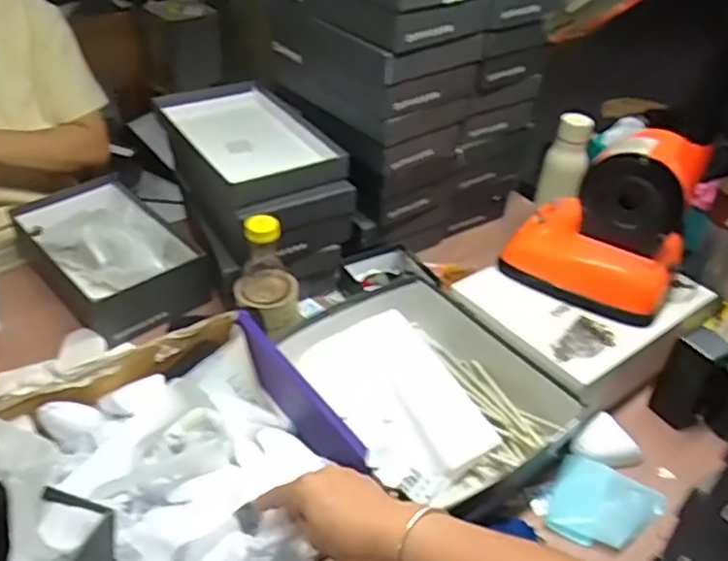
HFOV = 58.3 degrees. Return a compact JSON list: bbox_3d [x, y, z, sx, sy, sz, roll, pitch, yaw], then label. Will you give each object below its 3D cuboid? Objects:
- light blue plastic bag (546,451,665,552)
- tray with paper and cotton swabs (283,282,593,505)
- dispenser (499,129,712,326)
[{"bbox_3d":[0.274,0.260,0.742,0.112,0.015,0.100,26,56,13],"label":"light blue plastic bag"},{"bbox_3d":[0.069,0.133,0.826,0.228,0.077,0.343,-26,48,-32],"label":"tray with paper and cotton swabs"},{"bbox_3d":[0.311,-0.084,0.851,0.210,0.221,0.119,25,43,24],"label":"dispenser"}]

